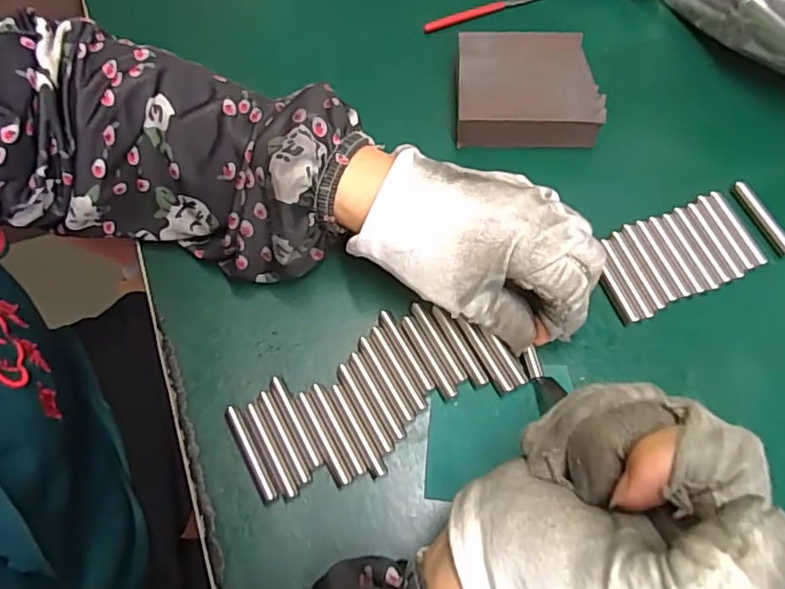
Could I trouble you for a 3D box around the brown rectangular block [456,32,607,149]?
[{"bbox_3d":[0.079,-0.123,0.339,0.079,0.026,0.068,1,67,1],"label":"brown rectangular block"}]

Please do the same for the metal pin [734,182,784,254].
[{"bbox_3d":[0.205,-0.042,0.310,0.007,0.005,0.048,-19,66,-9],"label":"metal pin"}]

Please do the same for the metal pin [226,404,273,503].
[{"bbox_3d":[-0.067,0.075,0.262,0.006,0.008,0.046,-28,70,-11],"label":"metal pin"}]

